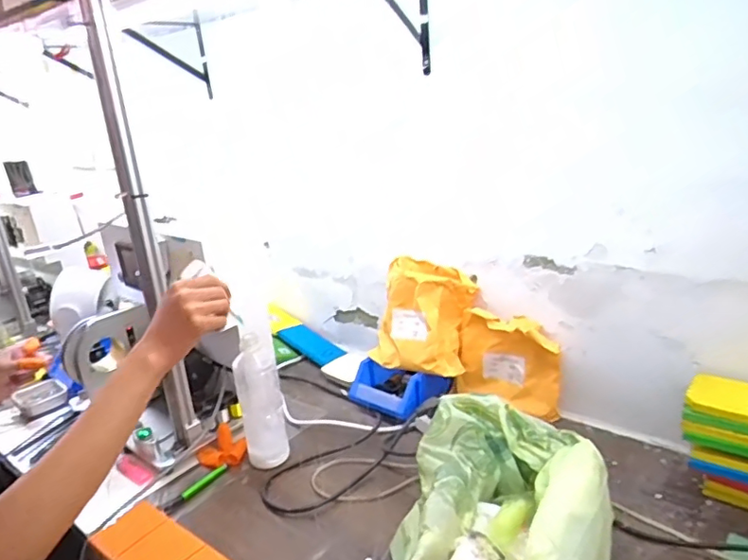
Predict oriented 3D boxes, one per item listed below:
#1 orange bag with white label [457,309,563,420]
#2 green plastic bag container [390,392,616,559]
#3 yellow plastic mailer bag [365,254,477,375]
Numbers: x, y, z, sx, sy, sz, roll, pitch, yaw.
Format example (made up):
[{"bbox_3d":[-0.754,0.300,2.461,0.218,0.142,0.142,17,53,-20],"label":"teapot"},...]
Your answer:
[{"bbox_3d":[0.222,0.135,0.893,0.167,0.152,0.042,7,22,33],"label":"orange bag with white label"},{"bbox_3d":[0.136,0.272,0.594,0.232,0.135,0.307,1,19,19],"label":"green plastic bag container"},{"bbox_3d":[0.088,0.062,0.942,0.167,0.157,0.119,12,25,42],"label":"yellow plastic mailer bag"}]

